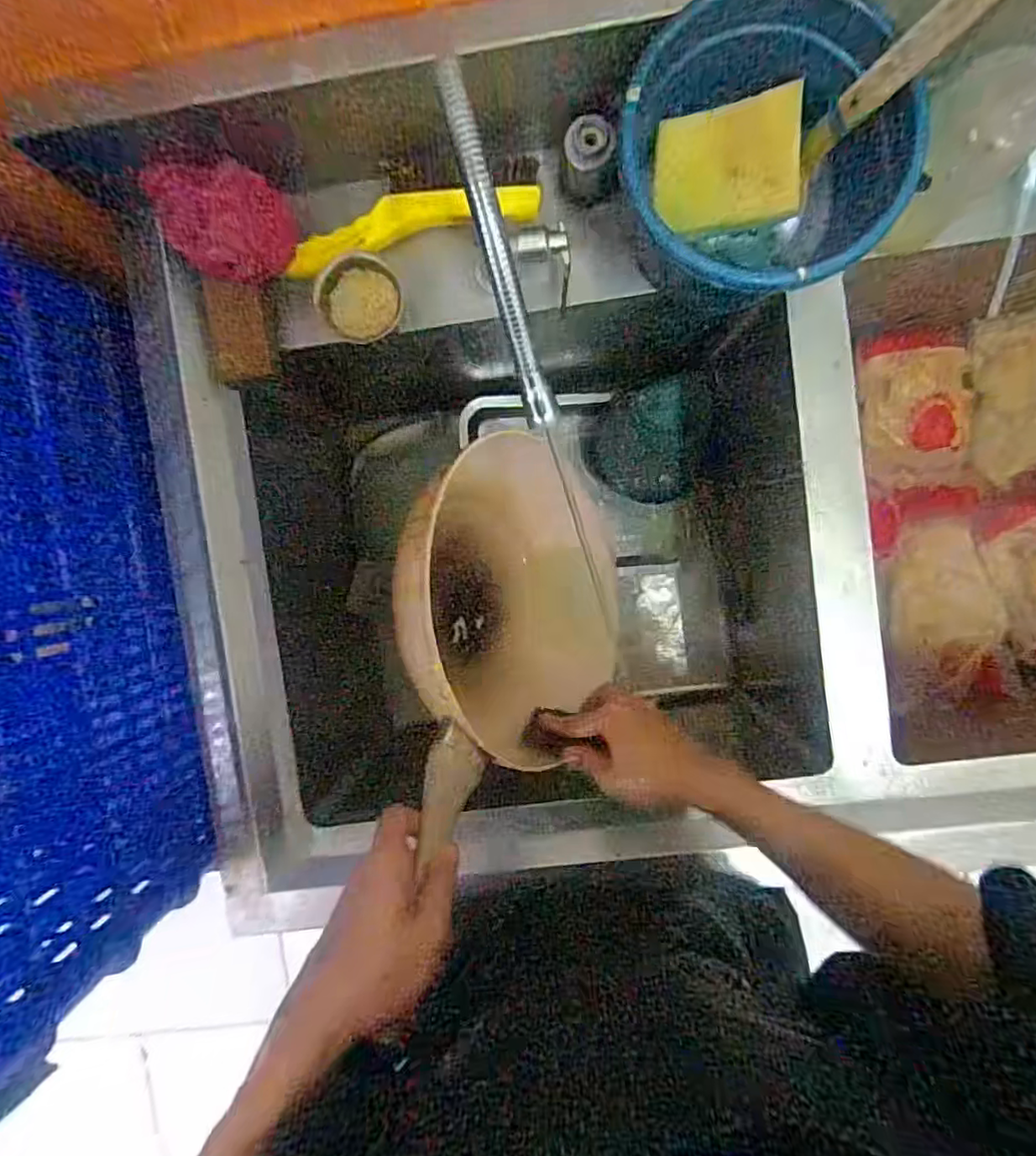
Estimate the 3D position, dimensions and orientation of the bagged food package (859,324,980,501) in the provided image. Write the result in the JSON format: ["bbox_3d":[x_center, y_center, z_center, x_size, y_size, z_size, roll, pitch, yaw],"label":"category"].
[{"bbox_3d":[0.489,-0.203,0.732,0.135,0.025,0.187,-8,94,4],"label":"bagged food package"}]

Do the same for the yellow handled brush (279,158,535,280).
[{"bbox_3d":[-0.093,-0.322,0.519,0.223,0.036,0.073,-12,94,4],"label":"yellow handled brush"}]

